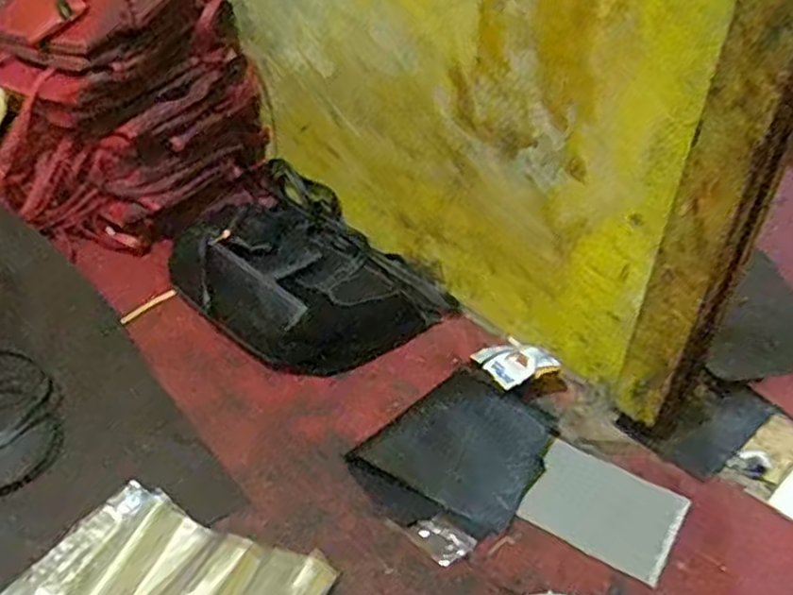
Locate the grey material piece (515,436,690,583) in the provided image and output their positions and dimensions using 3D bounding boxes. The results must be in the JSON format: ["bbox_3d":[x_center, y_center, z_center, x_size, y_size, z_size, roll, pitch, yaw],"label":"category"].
[{"bbox_3d":[0.240,0.239,0.869,0.162,0.012,0.126,25,49,22],"label":"grey material piece"}]

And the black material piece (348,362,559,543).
[{"bbox_3d":[0.082,0.187,0.903,0.231,0.042,0.169,-32,52,-32],"label":"black material piece"}]

